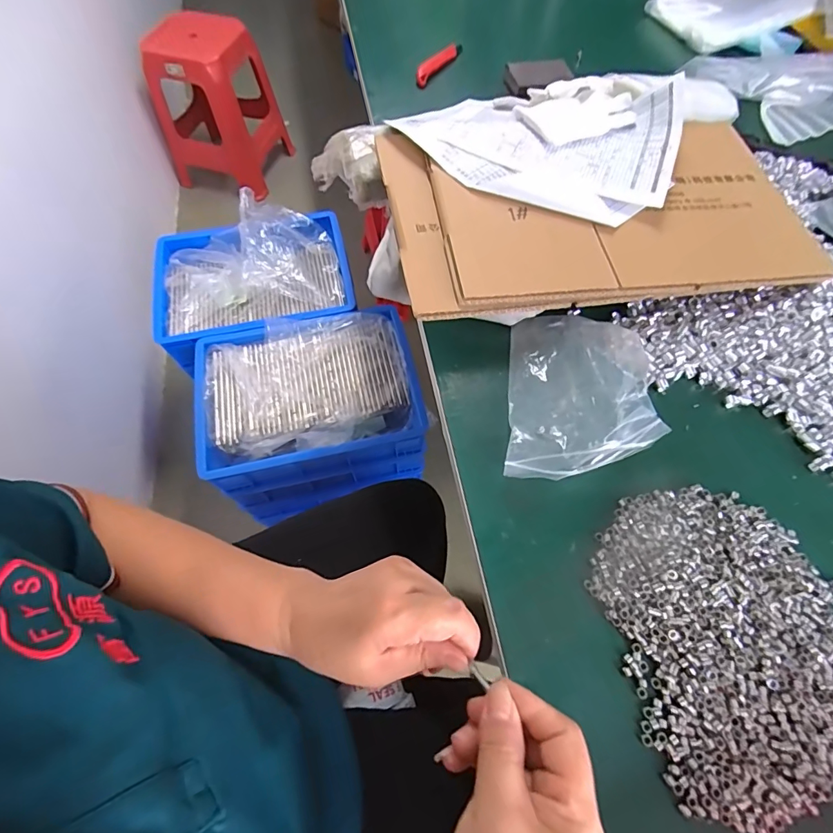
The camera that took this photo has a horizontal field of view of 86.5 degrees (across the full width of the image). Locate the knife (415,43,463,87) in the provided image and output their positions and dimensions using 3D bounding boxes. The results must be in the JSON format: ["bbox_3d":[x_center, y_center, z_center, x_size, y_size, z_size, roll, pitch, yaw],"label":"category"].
[{"bbox_3d":[0.034,-0.559,0.698,0.016,0.022,0.132,29,67,12],"label":"knife"}]

